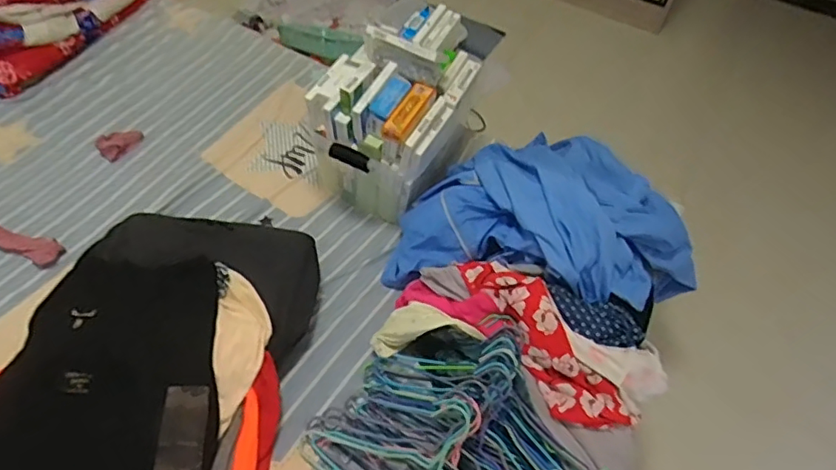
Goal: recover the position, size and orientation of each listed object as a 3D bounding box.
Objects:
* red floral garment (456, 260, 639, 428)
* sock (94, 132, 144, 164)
[{"bbox_3d":[0.221,0.183,1.000,0.123,0.096,0.392,-31,75,-24],"label":"red floral garment"},{"bbox_3d":[-0.698,-0.218,1.348,0.059,0.034,0.096,28,57,16],"label":"sock"}]

